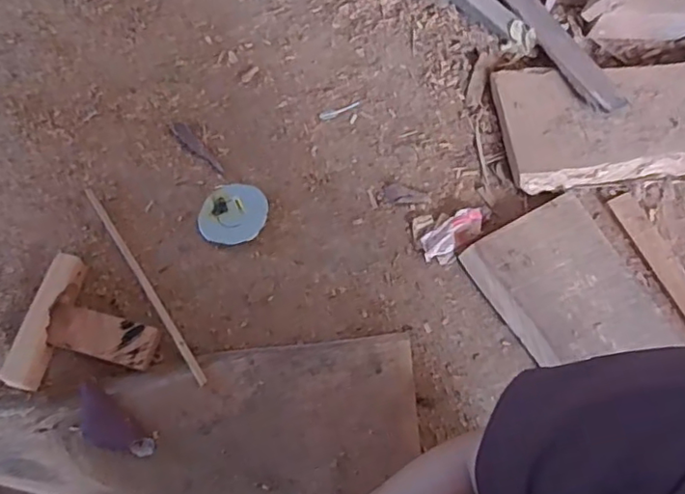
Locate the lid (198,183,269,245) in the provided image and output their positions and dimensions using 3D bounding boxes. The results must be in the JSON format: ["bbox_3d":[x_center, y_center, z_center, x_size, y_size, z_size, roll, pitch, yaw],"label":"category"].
[{"bbox_3d":[-0.172,-0.053,0.929,0.105,0.010,0.104,0,64,-1],"label":"lid"}]

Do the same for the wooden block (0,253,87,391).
[{"bbox_3d":[-0.421,0.104,0.840,0.047,0.051,0.195,13,64,6],"label":"wooden block"}]

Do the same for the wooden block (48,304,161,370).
[{"bbox_3d":[-0.338,0.128,0.833,0.153,0.040,0.058,14,64,6],"label":"wooden block"}]

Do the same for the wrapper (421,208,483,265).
[{"bbox_3d":[0.173,-0.017,0.901,0.111,0.016,0.053,-31,68,-15],"label":"wrapper"}]

